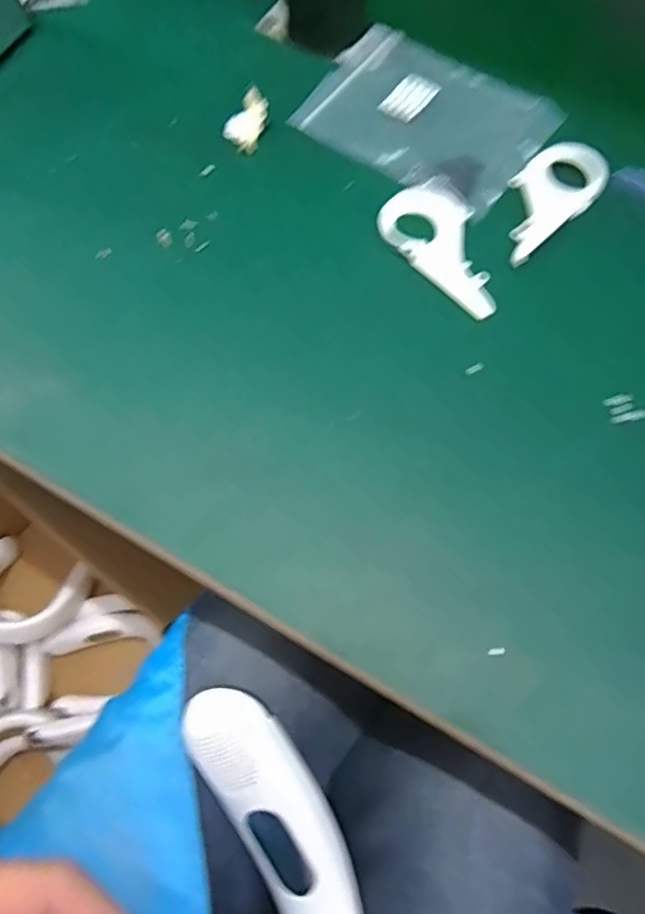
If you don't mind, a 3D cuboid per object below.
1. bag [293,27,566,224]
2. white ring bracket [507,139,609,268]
[{"bbox_3d":[0.066,-0.226,0.383,0.154,0.006,0.108,37,75,15],"label":"bag"},{"bbox_3d":[0.131,-0.156,0.351,0.091,0.010,0.047,-41,72,-12],"label":"white ring bracket"}]

